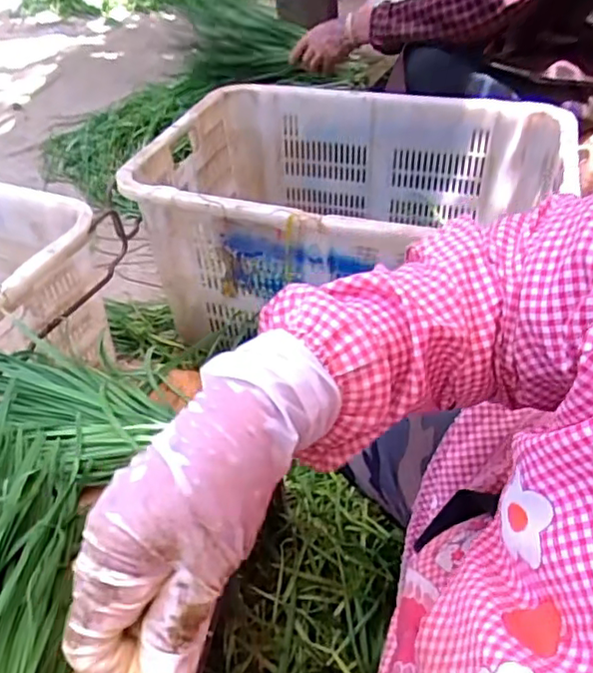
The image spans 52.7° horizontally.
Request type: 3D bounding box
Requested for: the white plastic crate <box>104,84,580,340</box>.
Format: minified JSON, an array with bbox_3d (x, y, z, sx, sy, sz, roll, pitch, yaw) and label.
[{"bbox_3d":[0.100,-0.205,1.074,0.673,0.292,0.448,10,43,13],"label":"white plastic crate"}]

